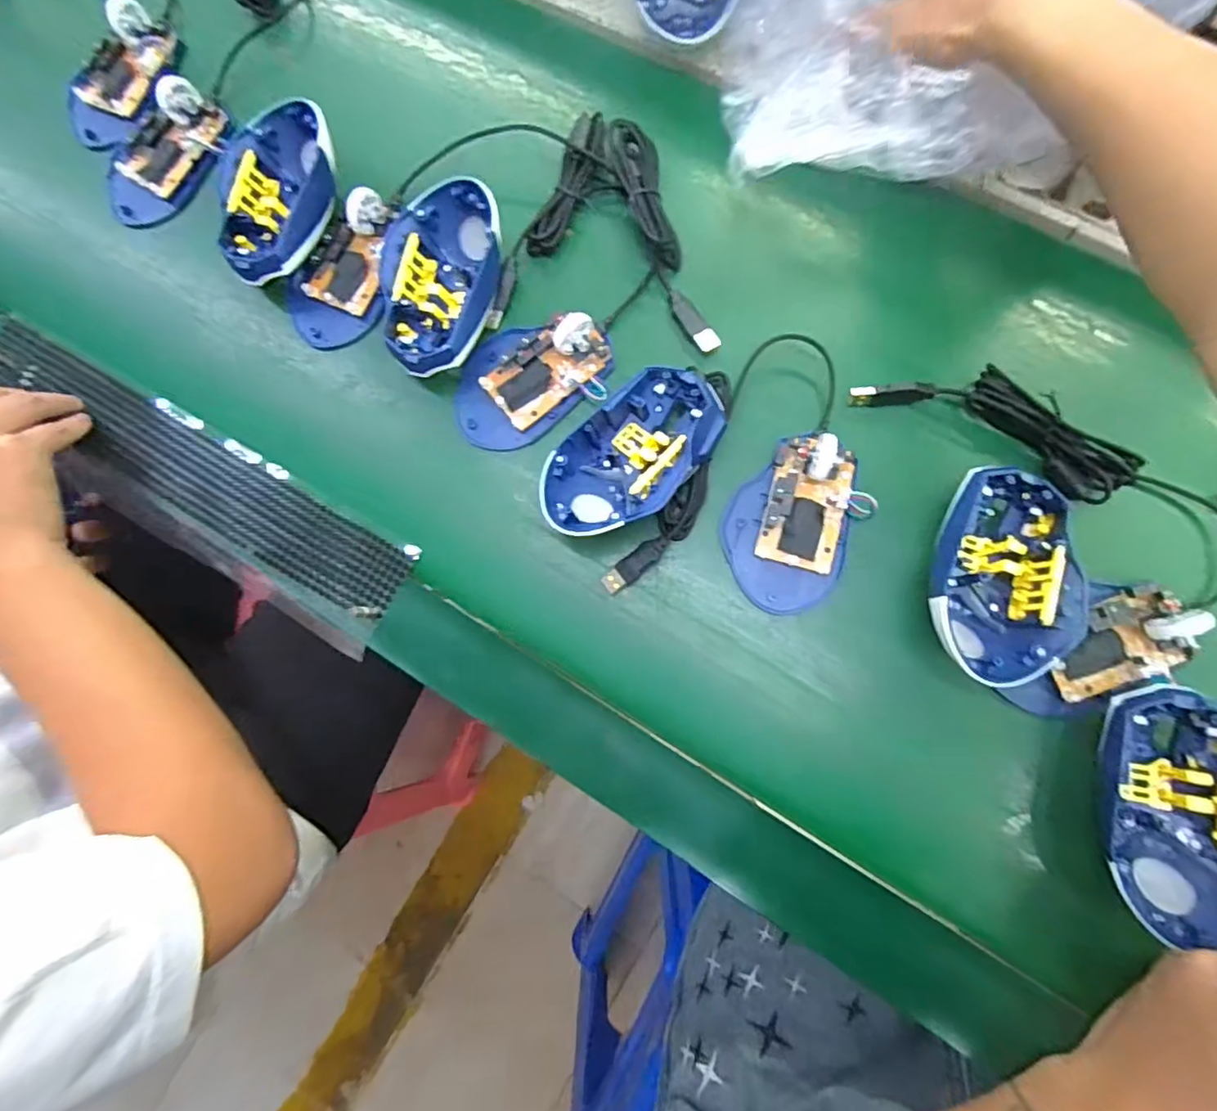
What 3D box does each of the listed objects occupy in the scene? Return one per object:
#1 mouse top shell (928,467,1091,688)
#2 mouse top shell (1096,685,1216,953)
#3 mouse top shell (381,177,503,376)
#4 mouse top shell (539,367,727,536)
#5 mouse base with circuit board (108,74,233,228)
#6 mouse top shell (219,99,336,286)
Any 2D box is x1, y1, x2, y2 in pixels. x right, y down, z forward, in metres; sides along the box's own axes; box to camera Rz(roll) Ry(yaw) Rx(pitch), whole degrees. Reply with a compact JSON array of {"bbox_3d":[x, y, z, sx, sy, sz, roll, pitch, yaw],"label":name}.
[{"bbox_3d":[0.219,0.013,0.325,0.073,0.040,0.115,6,82,4],"label":"mouse top shell"},{"bbox_3d":[0.293,0.131,0.297,0.074,0.051,0.120,1,82,3],"label":"mouse top shell"},{"bbox_3d":[-0.106,-0.173,0.374,0.073,0.047,0.117,6,82,4],"label":"mouse top shell"},{"bbox_3d":[0.013,-0.059,0.347,0.117,0.042,0.067,-44,82,-4],"label":"mouse top shell"},{"bbox_3d":[-0.322,-0.289,0.412,0.058,0.025,0.104,37,85,8],"label":"mouse base with circuit board"},{"bbox_3d":[-0.225,-0.240,0.394,0.075,0.038,0.122,17,83,6],"label":"mouse top shell"}]

